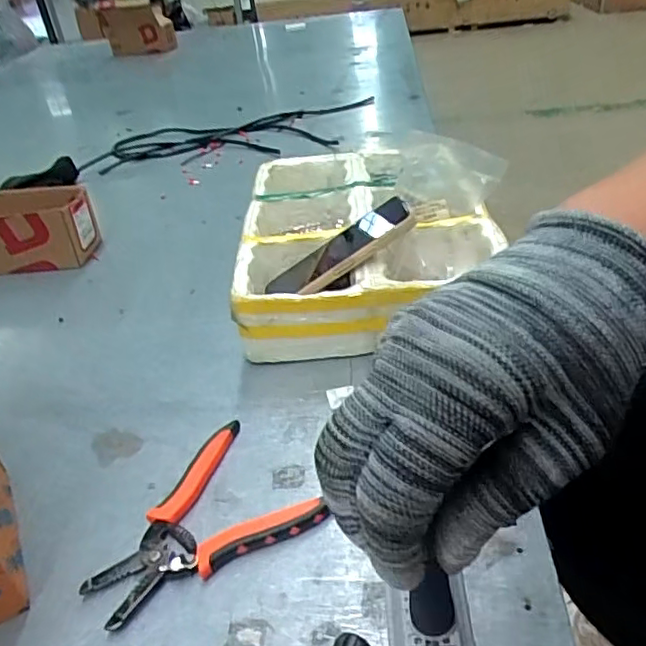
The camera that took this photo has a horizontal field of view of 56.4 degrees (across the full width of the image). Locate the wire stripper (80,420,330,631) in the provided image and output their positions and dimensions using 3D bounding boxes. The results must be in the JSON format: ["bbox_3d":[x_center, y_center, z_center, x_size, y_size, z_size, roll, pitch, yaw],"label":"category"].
[{"bbox_3d":[-0.094,0.135,0.427,0.154,0.014,0.119,-24,38,-22],"label":"wire stripper"}]

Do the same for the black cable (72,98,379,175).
[{"bbox_3d":[-0.164,-0.364,1.168,0.576,0.019,0.249,-12,34,-7],"label":"black cable"}]

